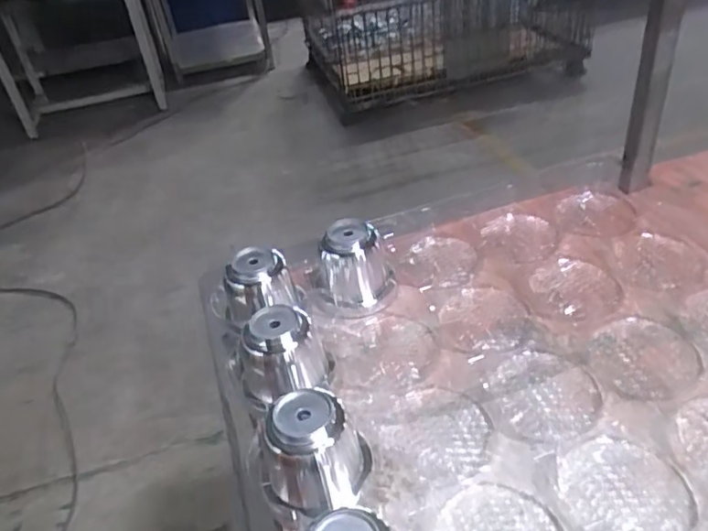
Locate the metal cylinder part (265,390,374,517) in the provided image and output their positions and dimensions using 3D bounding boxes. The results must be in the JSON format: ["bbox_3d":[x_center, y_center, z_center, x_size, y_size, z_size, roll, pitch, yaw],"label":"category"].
[{"bbox_3d":[-0.029,0.145,0.449,0.067,0.080,0.068,-4,38,3],"label":"metal cylinder part"}]

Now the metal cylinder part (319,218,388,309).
[{"bbox_3d":[0.001,0.002,0.636,0.071,0.080,0.068,-8,38,-1],"label":"metal cylinder part"}]

